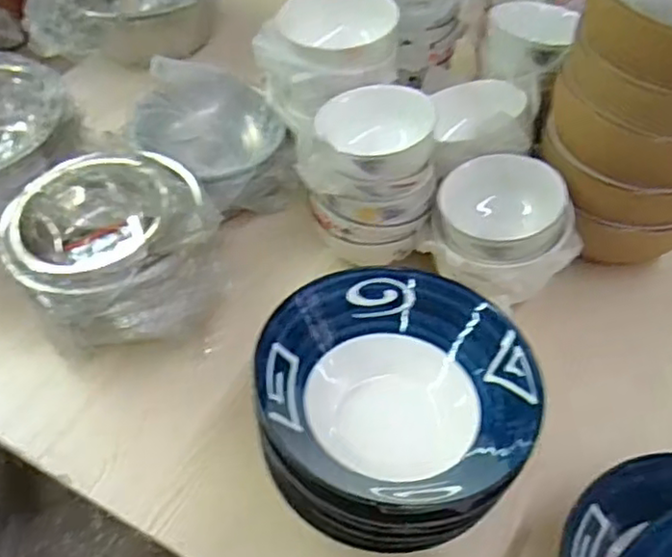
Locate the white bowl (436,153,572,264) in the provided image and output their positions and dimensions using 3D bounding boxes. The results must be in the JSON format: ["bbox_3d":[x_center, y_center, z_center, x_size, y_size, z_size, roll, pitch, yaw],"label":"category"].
[{"bbox_3d":[0.153,-0.060,0.595,0.114,0.046,0.108,-2,51,0],"label":"white bowl"}]

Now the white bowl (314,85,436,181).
[{"bbox_3d":[0.040,-0.130,0.606,0.102,0.055,0.102,-1,51,1],"label":"white bowl"}]

